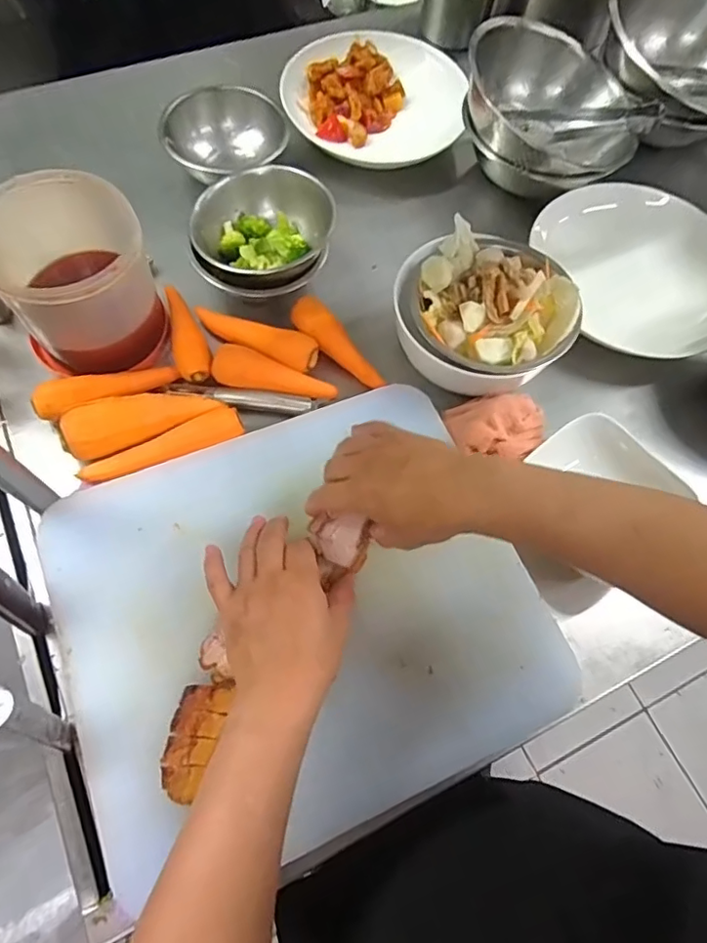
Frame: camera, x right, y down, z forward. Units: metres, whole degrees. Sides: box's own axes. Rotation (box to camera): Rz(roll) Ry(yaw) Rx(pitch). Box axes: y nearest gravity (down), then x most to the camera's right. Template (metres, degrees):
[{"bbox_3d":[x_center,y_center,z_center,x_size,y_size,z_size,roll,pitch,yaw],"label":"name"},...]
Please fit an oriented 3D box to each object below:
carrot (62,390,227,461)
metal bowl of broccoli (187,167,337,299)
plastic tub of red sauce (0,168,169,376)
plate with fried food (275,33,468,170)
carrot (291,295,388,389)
[{"bbox_3d":[-0.205,-0.054,0.527,0.144,0.041,0.036,-22,69,-12],"label":"carrot"},{"bbox_3d":[-0.098,-0.261,0.602,0.153,0.082,0.124,-5,66,-5],"label":"metal bowl of broccoli"},{"bbox_3d":[-0.263,-0.186,0.538,0.127,0.140,0.135,1,66,-3],"label":"plastic tub of red sauce"},{"bbox_3d":[0.026,-0.517,0.741,0.237,0.052,0.205,1,66,-3],"label":"plate with fried food"},{"bbox_3d":[-0.018,-0.140,0.595,0.031,0.034,0.127,-40,74,-18],"label":"carrot"}]

